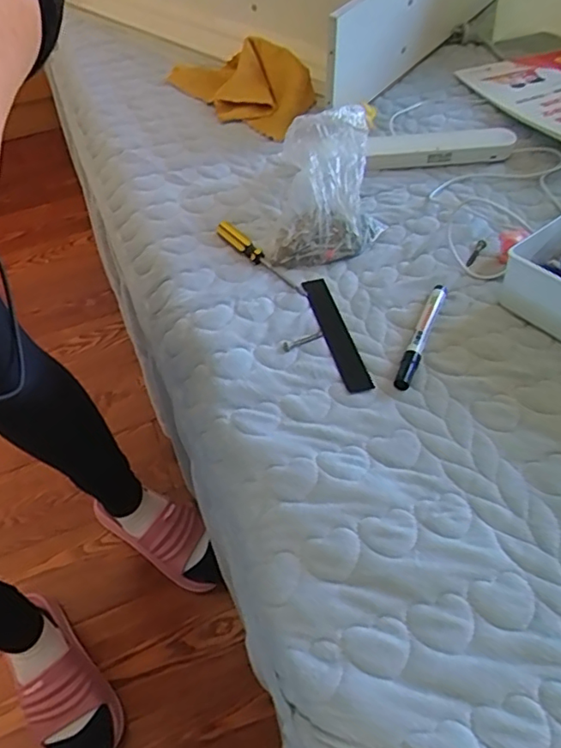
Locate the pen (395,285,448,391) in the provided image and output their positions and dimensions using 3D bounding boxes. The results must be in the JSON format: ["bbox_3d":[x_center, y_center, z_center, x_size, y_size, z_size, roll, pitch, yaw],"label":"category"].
[{"bbox_3d":[0.132,-0.038,0.524,0.014,0.017,0.135,19,52,17],"label":"pen"}]

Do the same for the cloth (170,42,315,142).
[{"bbox_3d":[-0.068,-0.421,0.824,0.219,0.064,0.130,20,58,21],"label":"cloth"}]

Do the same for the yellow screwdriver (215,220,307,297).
[{"bbox_3d":[-0.023,-0.128,0.605,0.015,0.019,0.141,-35,57,-26],"label":"yellow screwdriver"}]

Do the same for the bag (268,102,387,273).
[{"bbox_3d":[0.052,-0.212,0.631,0.125,0.087,0.188,5,49,5],"label":"bag"}]

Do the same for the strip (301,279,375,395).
[{"bbox_3d":[0.052,-0.040,0.540,0.025,0.004,0.153,-12,50,-9],"label":"strip"}]

